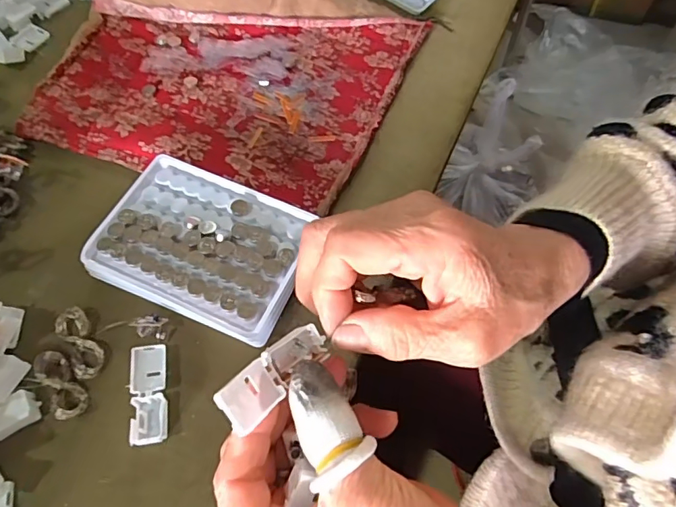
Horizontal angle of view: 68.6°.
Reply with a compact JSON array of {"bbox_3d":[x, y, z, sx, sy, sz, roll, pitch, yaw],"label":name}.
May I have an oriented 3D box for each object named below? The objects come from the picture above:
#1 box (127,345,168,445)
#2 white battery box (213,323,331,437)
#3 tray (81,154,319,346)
[{"bbox_3d":[-0.111,0.082,0.292,0.019,0.012,0.055,-7,61,-6],"label":"box"},{"bbox_3d":[-0.026,0.050,0.204,0.018,0.011,0.054,35,45,17],"label":"white battery box"},{"bbox_3d":[-0.088,-0.007,0.328,0.133,0.019,0.095,22,61,11],"label":"tray"}]

